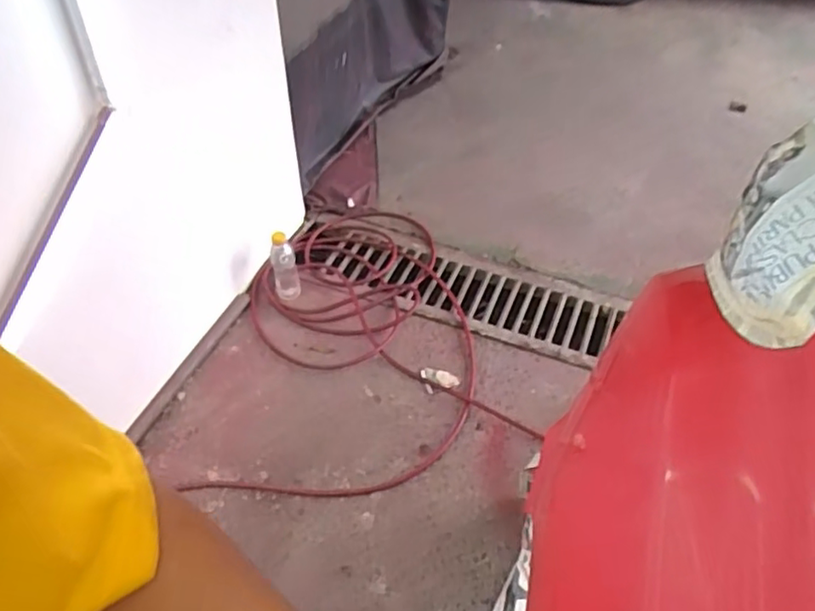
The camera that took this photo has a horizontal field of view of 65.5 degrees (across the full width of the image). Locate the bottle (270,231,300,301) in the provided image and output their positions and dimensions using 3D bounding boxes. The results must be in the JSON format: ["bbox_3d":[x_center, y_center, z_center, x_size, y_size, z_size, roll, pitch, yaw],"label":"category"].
[{"bbox_3d":[-0.352,-0.112,1.807,0.072,0.208,0.077,-9,46,-9],"label":"bottle"}]

